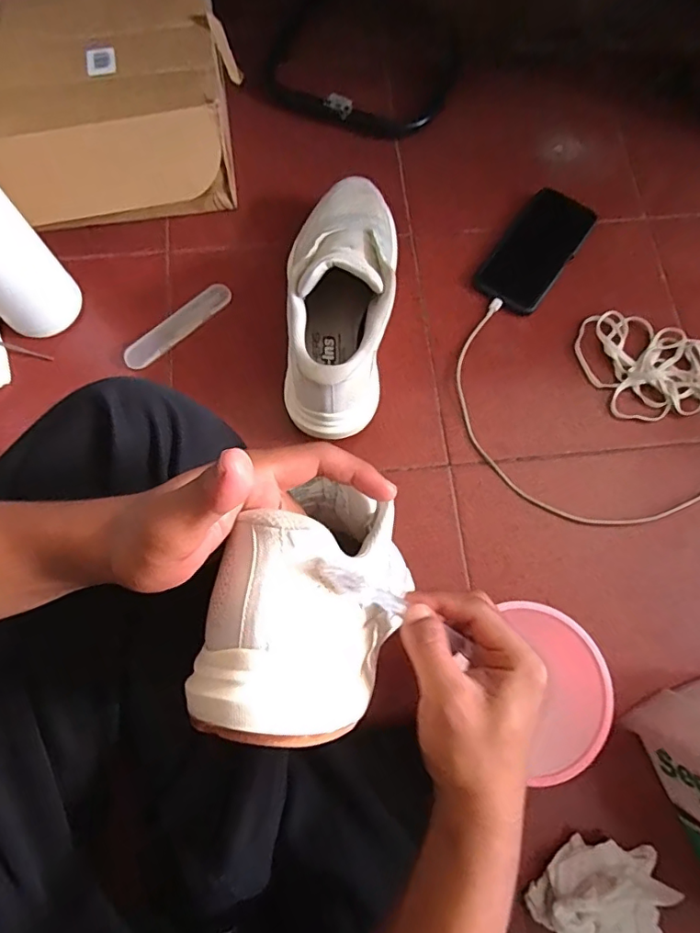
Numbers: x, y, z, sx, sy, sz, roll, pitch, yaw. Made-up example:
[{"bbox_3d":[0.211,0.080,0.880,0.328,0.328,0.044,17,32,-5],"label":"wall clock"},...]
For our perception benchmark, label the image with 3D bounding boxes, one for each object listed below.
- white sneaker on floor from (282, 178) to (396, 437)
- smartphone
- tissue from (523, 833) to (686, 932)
[{"bbox_3d":[-0.013,-0.188,0.548,0.114,0.125,0.290,7,75,1],"label":"white sneaker on floor"},{"bbox_3d":[0.228,-0.268,0.638,0.083,0.009,0.179,35,77,8],"label":"smartphone"},{"bbox_3d":[0.218,0.362,0.436,0.109,0.056,0.087,27,76,6],"label":"tissue"}]

